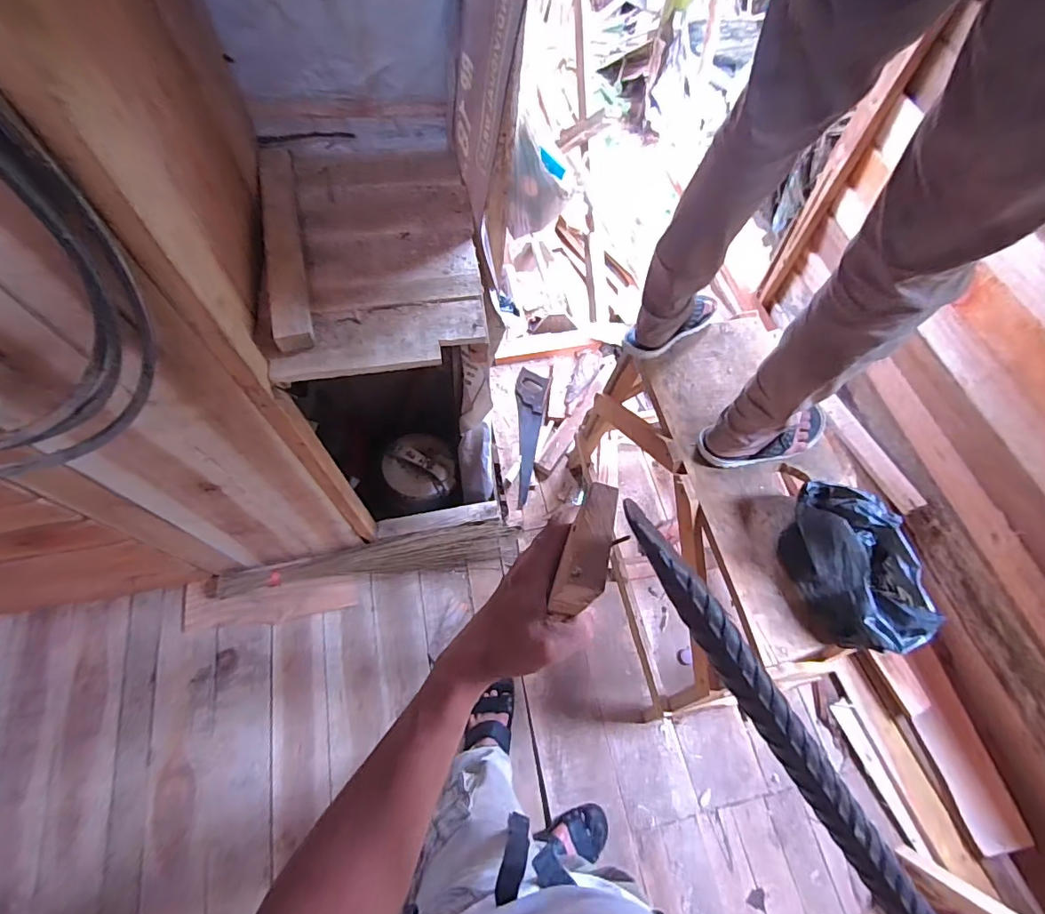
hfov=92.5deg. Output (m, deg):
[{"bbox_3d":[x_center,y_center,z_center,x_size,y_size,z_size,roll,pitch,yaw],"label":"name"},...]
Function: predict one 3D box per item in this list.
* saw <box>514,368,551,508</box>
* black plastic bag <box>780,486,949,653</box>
[{"bbox_3d":[0.014,-0.079,1.613,0.106,0.017,0.487,6,62,2],"label":"saw"},{"bbox_3d":[0.521,0.162,0.771,0.158,0.129,0.249,-13,63,-7],"label":"black plastic bag"}]

